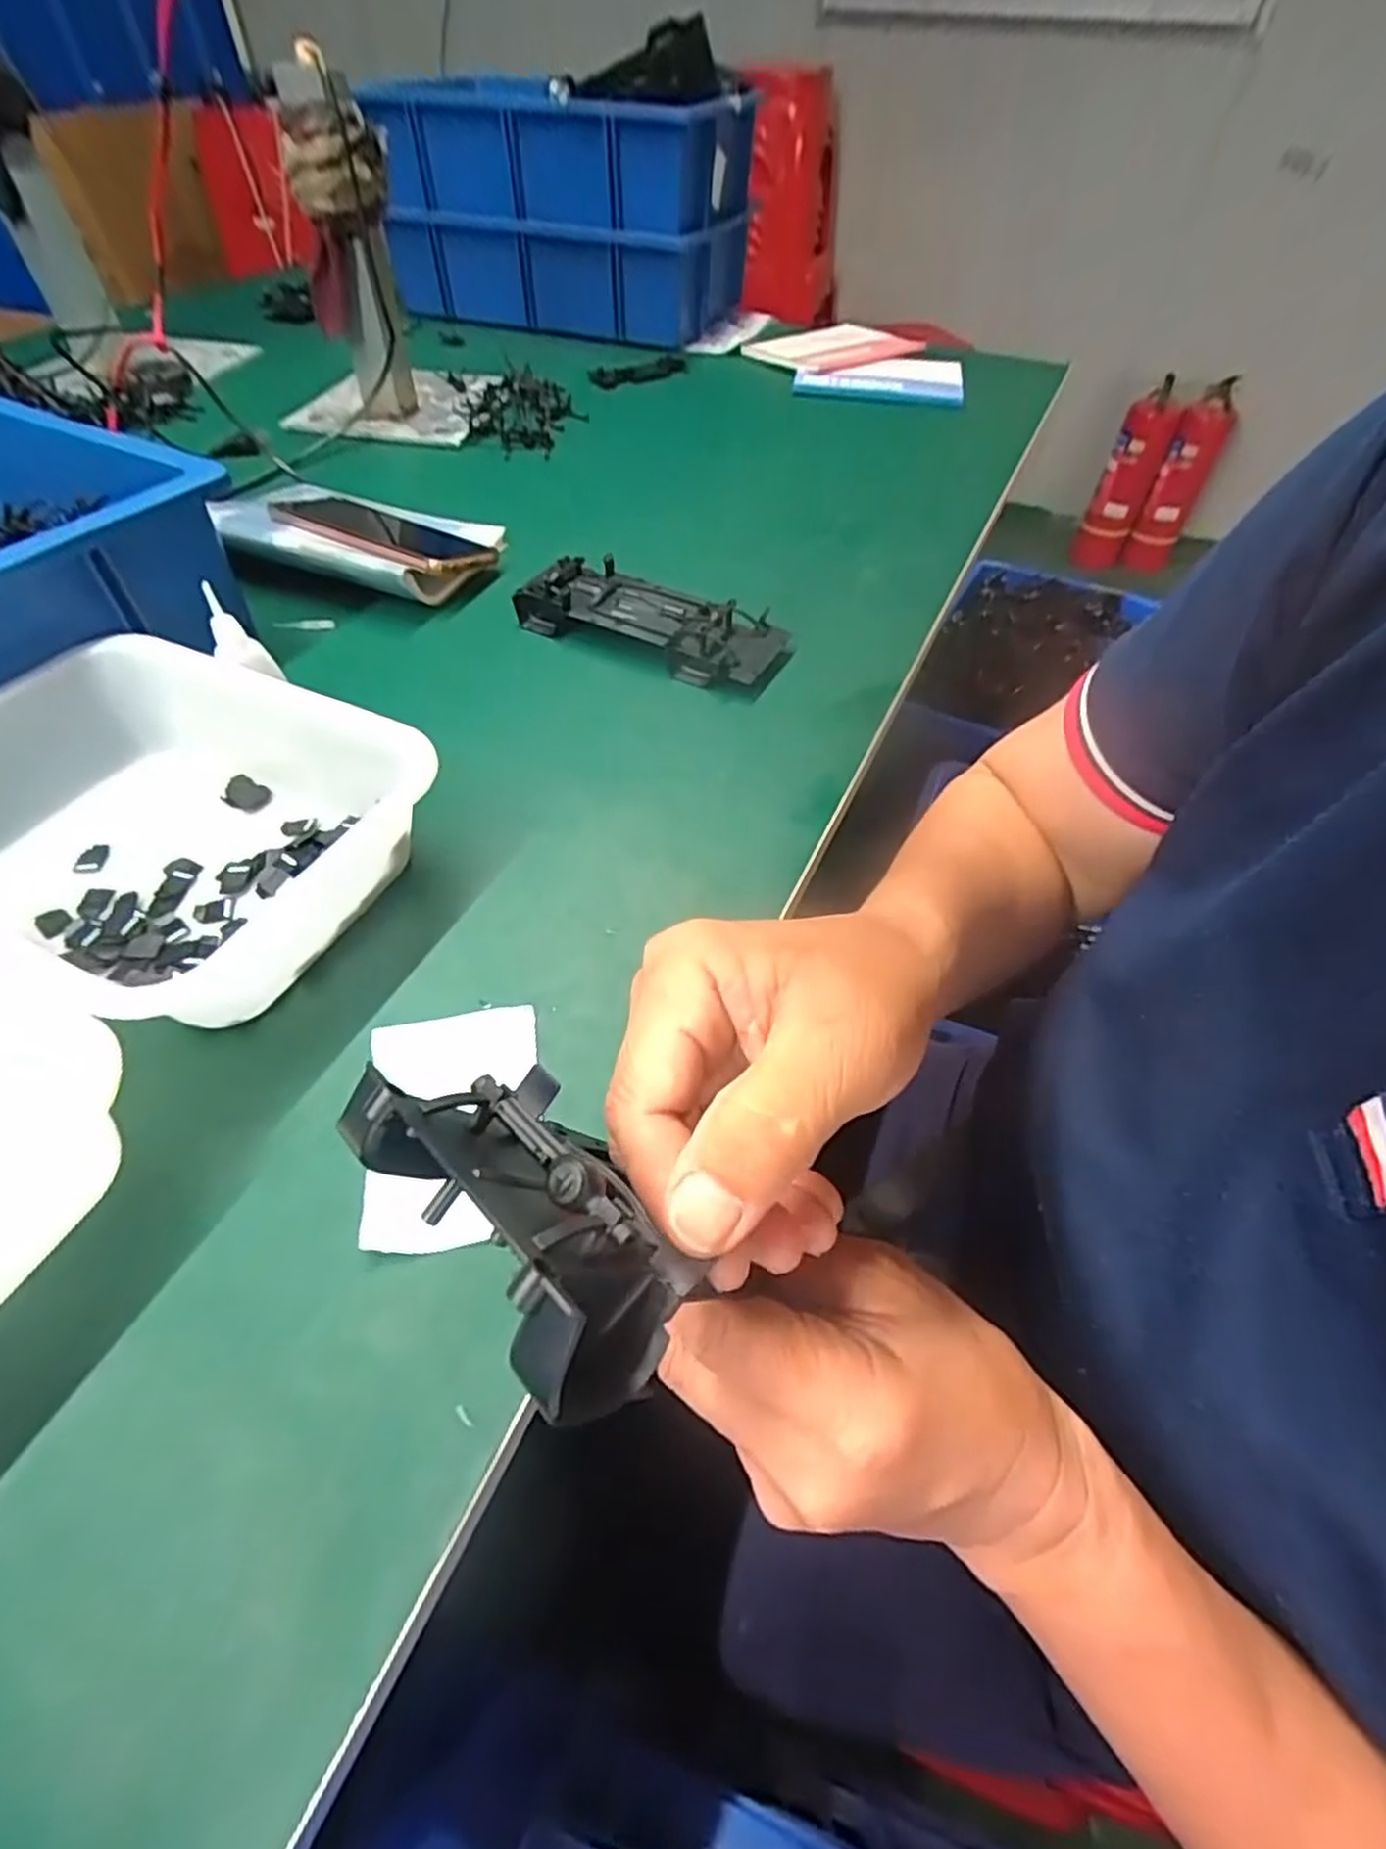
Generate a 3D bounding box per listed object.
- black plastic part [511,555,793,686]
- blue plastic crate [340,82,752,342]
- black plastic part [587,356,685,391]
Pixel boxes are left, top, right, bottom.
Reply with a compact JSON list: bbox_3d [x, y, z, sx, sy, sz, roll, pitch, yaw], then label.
[{"bbox_3d":[-0.031,-0.217,0.531,0.191,0.034,0.072,21,54,14],"label":"black plastic part"},{"bbox_3d":[-0.152,-0.937,0.973,0.396,0.219,0.307,21,55,15],"label":"blue plastic crate"},{"bbox_3d":[-0.067,-0.673,0.905,0.147,0.013,0.048,-37,61,-27],"label":"black plastic part"}]

